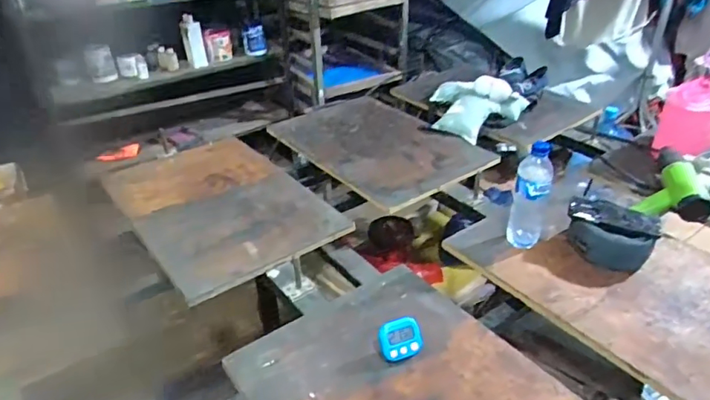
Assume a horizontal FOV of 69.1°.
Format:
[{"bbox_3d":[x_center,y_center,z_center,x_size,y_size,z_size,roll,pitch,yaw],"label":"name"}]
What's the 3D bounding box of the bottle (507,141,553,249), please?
[{"bbox_3d":[0.347,-0.003,1.030,0.063,0.227,0.063,11,34,18],"label":"bottle"}]

